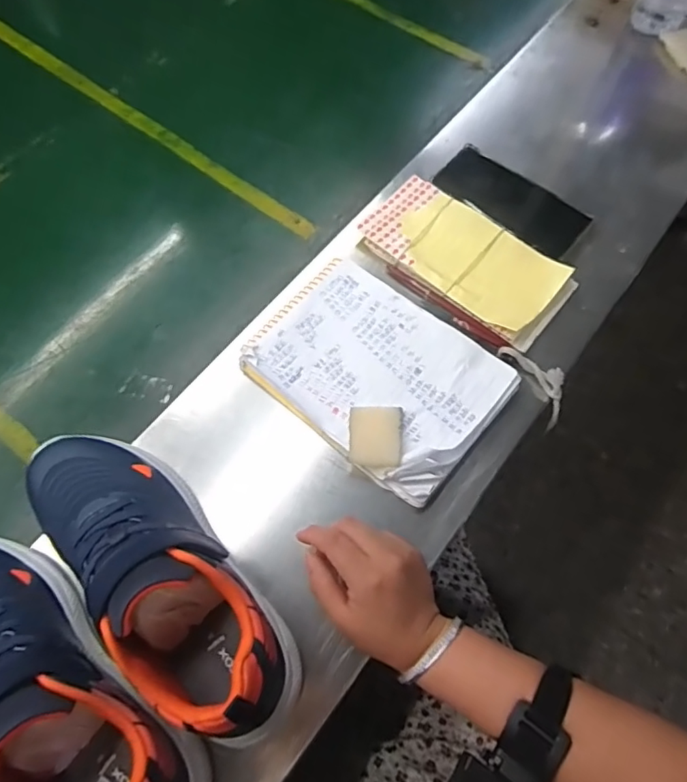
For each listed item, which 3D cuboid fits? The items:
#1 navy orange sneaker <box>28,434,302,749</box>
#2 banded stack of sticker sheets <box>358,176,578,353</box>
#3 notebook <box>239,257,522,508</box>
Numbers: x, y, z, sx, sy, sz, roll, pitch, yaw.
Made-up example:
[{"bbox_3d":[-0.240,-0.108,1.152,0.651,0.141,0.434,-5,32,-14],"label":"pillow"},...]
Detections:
[{"bbox_3d":[-0.133,0.121,0.376,0.086,0.090,0.263,-39,75,-13],"label":"navy orange sneaker"},{"bbox_3d":[0.121,-0.134,0.542,0.205,0.022,0.104,37,74,12],"label":"banded stack of sticker sheets"},{"bbox_3d":[0.029,-0.020,0.490,0.212,0.024,0.152,39,75,12],"label":"notebook"}]

